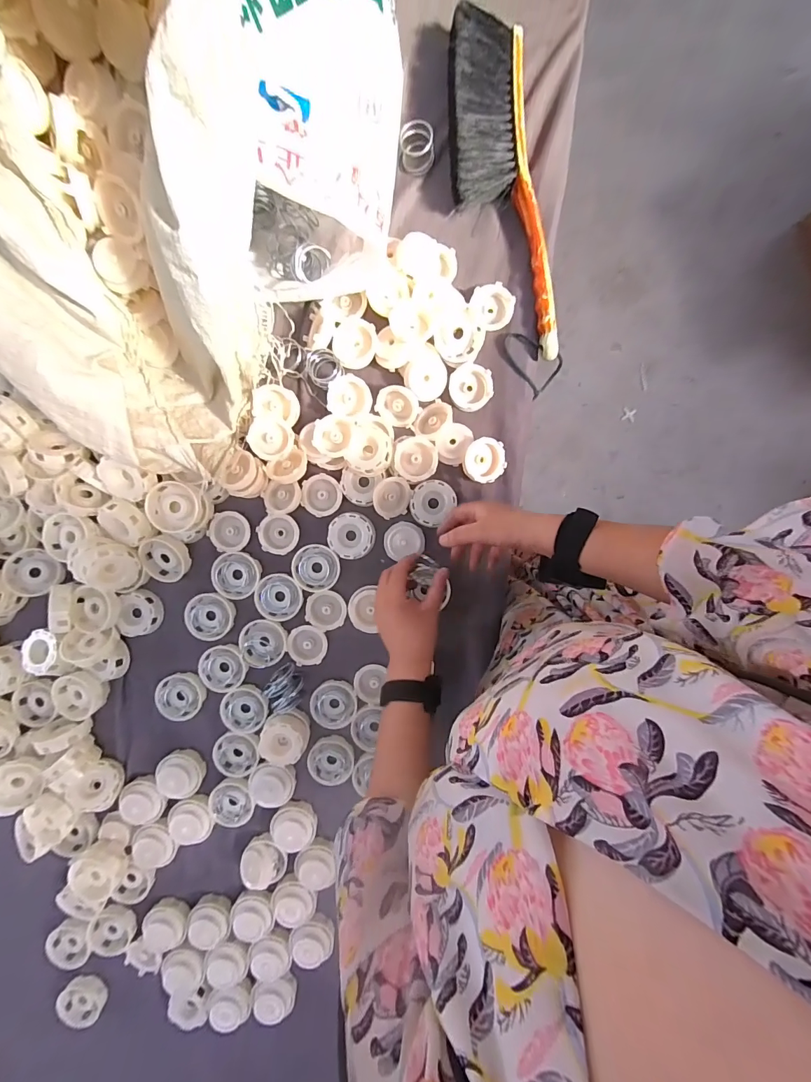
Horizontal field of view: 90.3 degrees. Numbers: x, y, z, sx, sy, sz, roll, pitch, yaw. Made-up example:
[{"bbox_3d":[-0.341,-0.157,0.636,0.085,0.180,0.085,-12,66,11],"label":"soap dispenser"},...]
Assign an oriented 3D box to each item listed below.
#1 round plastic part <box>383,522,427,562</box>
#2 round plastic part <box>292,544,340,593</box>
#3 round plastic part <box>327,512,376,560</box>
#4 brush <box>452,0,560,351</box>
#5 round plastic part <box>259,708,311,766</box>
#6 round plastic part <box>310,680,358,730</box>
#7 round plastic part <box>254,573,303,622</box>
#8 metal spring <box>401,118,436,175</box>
[{"bbox_3d":[-0.003,-0.002,0.527,0.051,0.016,0.046,-14,89,0],"label":"round plastic part"},{"bbox_3d":[-0.118,0.037,0.534,0.061,0.016,0.061,0,89,0],"label":"round plastic part"},{"bbox_3d":[-0.071,-0.007,0.524,0.058,0.012,0.060,0,89,0],"label":"round plastic part"},{"bbox_3d":[0.109,-0.393,0.467,0.089,0.068,0.372,-11,89,0],"label":"brush"},{"bbox_3d":[-0.159,0.258,0.538,0.058,0.025,0.069,9,89,0],"label":"round plastic part"},{"bbox_3d":[-0.096,0.220,0.548,0.061,0.017,0.061,0,89,0],"label":"round plastic part"},{"bbox_3d":[-0.168,0.076,0.539,0.061,0.014,0.061,0,89,0],"label":"round plastic part"},{"bbox_3d":[0.015,-0.466,0.478,0.039,0.028,0.036,5,89,0],"label":"metal spring"}]

